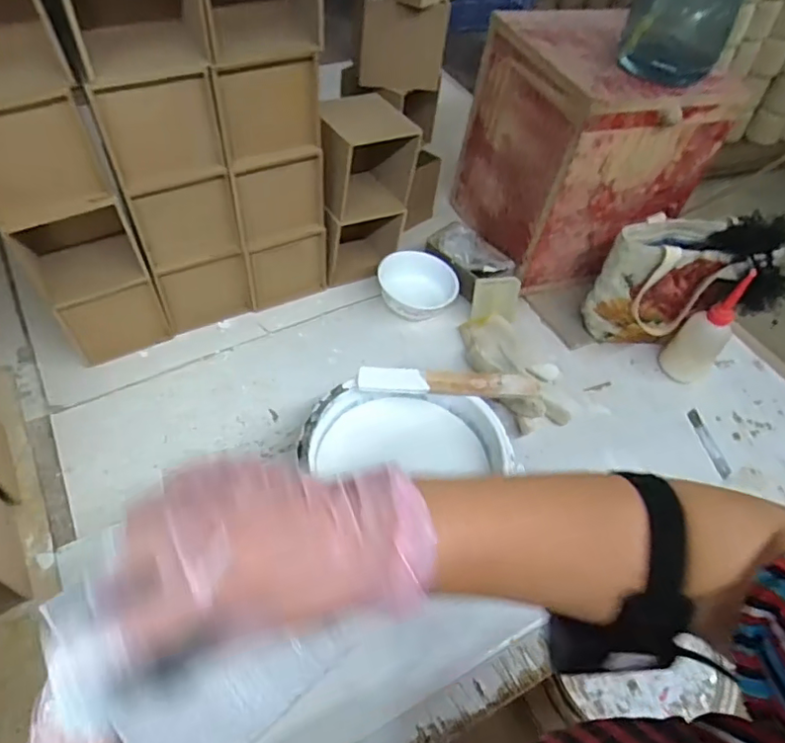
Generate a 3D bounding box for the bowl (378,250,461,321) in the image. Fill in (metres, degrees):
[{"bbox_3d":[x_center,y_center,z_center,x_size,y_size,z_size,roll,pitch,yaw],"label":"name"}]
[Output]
[{"bbox_3d":[0.037,-0.123,0.834,0.107,0.058,0.098,-32,62,-26],"label":"bowl"}]

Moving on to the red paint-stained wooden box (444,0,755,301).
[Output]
[{"bbox_3d":[0.273,-0.322,0.864,0.251,0.301,0.253,-14,55,-16],"label":"red paint-stained wooden box"}]

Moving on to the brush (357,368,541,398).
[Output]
[{"bbox_3d":[0.063,0.013,0.654,0.200,0.020,0.028,4,52,-2],"label":"brush"}]

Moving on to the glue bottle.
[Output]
[{"bbox_3d":[0.413,-0.052,0.767,0.061,0.155,0.055,35,57,20],"label":"glue bottle"}]

